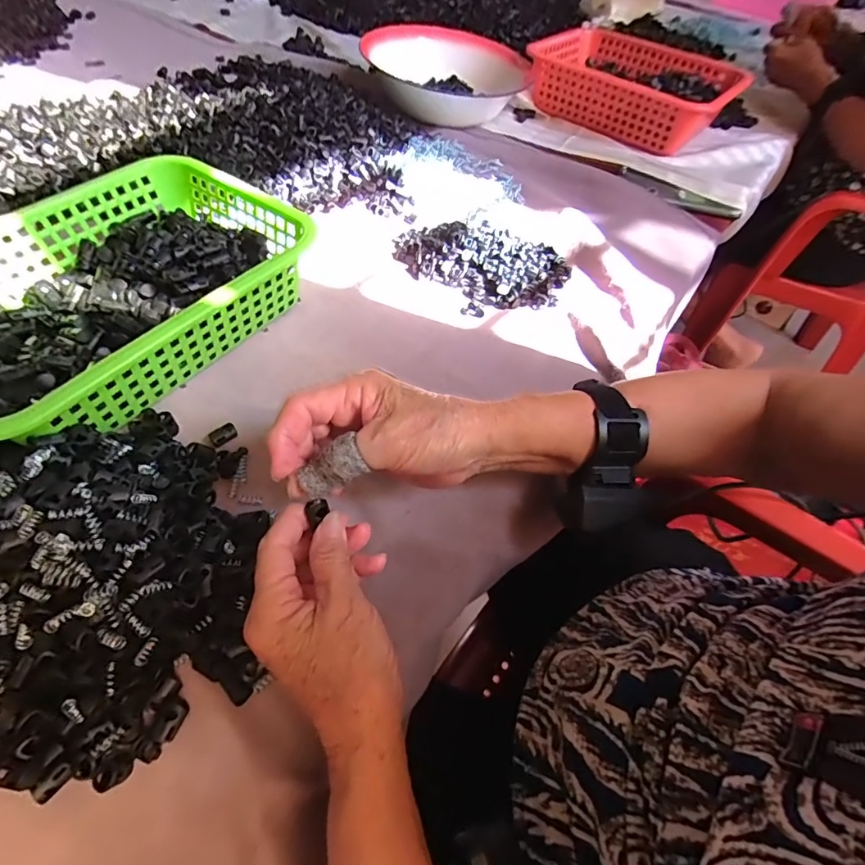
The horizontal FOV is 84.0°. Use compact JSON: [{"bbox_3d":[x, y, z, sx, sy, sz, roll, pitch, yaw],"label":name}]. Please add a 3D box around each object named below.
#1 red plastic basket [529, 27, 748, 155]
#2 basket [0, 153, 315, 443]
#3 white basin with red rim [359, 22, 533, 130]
[{"bbox_3d":[0.320,-0.559,0.775,0.308,0.075,0.253,35,59,19],"label":"red plastic basket"},{"bbox_3d":[-0.261,-0.112,0.400,0.203,0.082,0.284,31,57,19],"label":"basket"},{"bbox_3d":[0.032,-0.538,0.731,0.237,0.075,0.225,2,53,-2],"label":"white basin with red rim"}]

